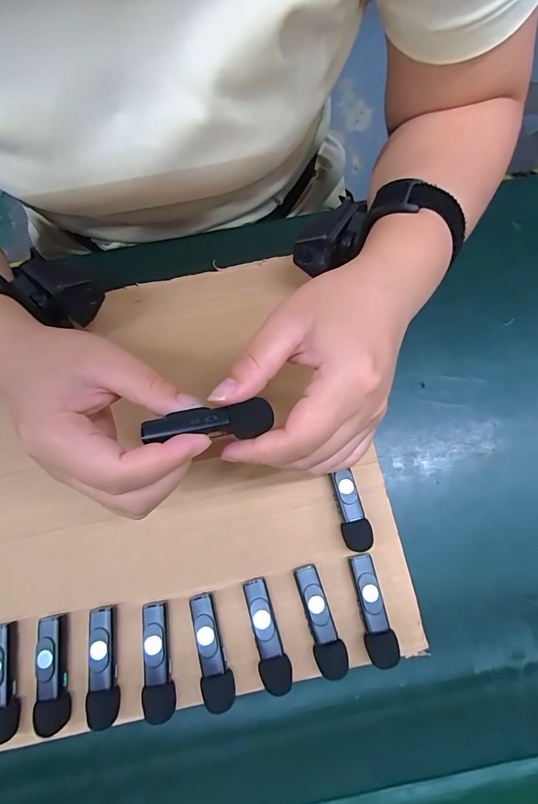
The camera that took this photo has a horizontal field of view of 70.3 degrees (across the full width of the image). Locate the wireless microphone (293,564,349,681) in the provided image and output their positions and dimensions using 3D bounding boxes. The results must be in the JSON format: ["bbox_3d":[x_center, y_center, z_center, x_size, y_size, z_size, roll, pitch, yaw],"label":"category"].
[{"bbox_3d":[0.032,0.139,0.245,0.019,0.017,0.064,-16,76,-3],"label":"wireless microphone"}]

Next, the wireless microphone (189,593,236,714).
[{"bbox_3d":[-0.037,0.156,0.241,0.018,0.017,0.063,-16,76,-3],"label":"wireless microphone"}]

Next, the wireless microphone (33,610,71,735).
[{"bbox_3d":[-0.136,0.168,0.239,0.018,0.017,0.062,-12,76,-2],"label":"wireless microphone"}]

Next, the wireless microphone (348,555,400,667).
[{"bbox_3d":[0.067,0.132,0.246,0.018,0.017,0.063,-9,76,-2],"label":"wireless microphone"}]

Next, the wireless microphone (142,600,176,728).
[{"bbox_3d":[-0.070,0.161,0.239,0.018,0.017,0.063,-9,76,-1],"label":"wireless microphone"}]

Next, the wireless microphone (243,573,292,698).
[{"bbox_3d":[-0.001,0.146,0.243,0.019,0.018,0.064,-13,76,-2],"label":"wireless microphone"}]

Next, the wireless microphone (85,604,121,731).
[{"bbox_3d":[-0.103,0.164,0.240,0.018,0.015,0.063,-6,76,-1],"label":"wireless microphone"}]

